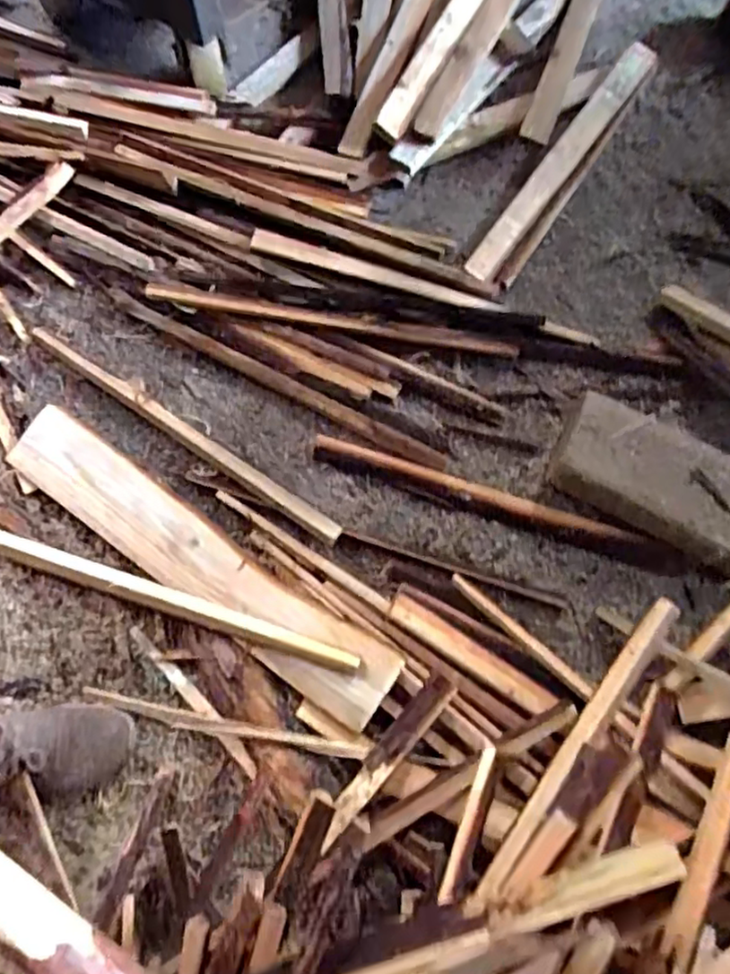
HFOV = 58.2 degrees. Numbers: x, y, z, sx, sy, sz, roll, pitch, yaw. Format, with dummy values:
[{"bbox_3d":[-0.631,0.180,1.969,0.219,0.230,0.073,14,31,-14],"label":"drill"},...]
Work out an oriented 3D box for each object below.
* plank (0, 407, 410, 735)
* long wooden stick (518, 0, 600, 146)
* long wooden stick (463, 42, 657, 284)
[{"bbox_3d":[-0.199,0.091,0.787,0.534,0.016,0.096,36,89,6],"label":"plank"},{"bbox_3d":[0.320,-0.701,1.009,0.054,0.033,0.436,21,76,3],"label":"long wooden stick"},{"bbox_3d":[0.285,-0.473,0.941,0.046,0.036,0.468,35,77,6],"label":"long wooden stick"}]

